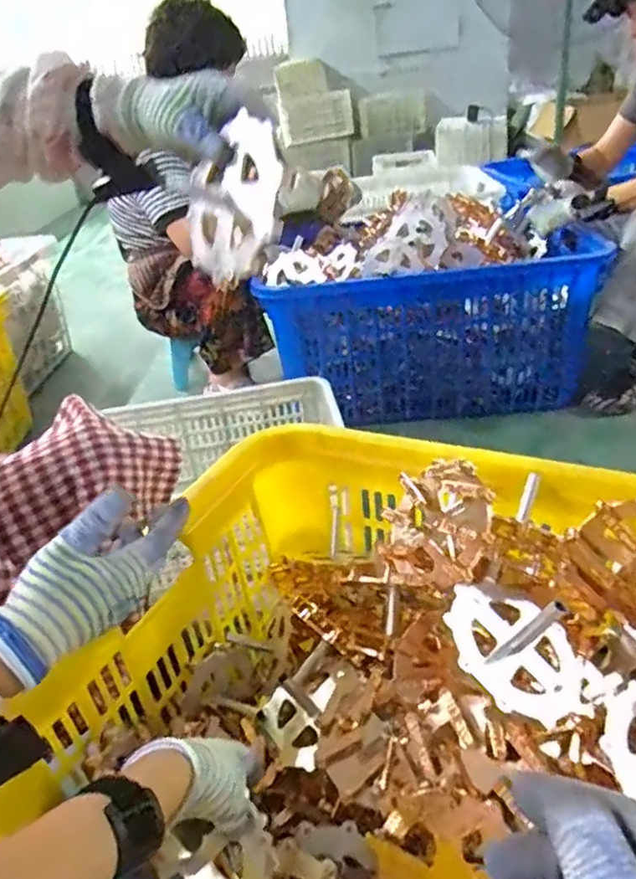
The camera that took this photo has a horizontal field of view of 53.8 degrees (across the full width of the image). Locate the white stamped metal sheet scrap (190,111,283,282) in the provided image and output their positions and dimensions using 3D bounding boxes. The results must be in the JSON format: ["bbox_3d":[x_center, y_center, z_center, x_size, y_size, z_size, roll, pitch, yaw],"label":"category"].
[{"bbox_3d":[-0.074,-0.206,0.557,0.112,0.129,0.015,22,18,39],"label":"white stamped metal sheet scrap"}]

